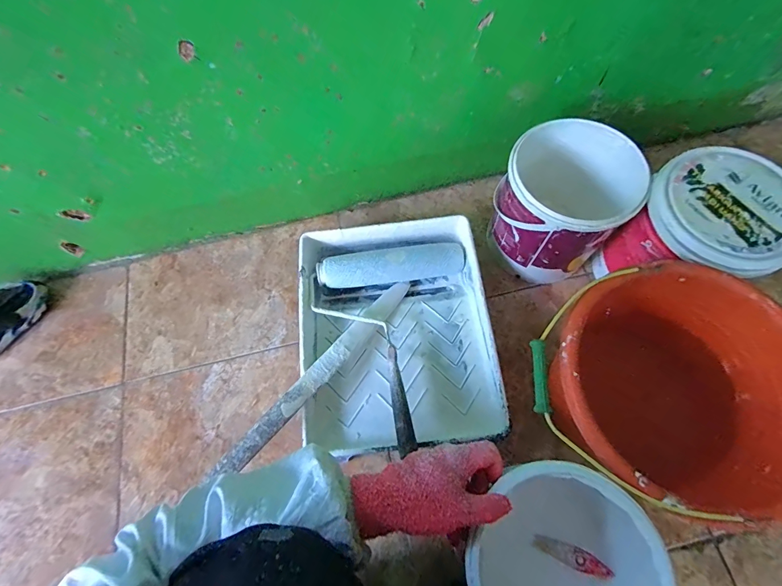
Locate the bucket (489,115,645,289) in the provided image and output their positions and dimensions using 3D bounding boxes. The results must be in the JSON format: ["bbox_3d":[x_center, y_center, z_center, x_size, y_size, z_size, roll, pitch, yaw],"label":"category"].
[{"bbox_3d":[0.254,-0.129,0.591,0.170,0.199,0.164,-1,68,1],"label":"bucket"}]

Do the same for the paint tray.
[{"bbox_3d":[0.007,0.059,0.593,0.277,0.074,0.342,-6,68,-1],"label":"paint tray"}]

